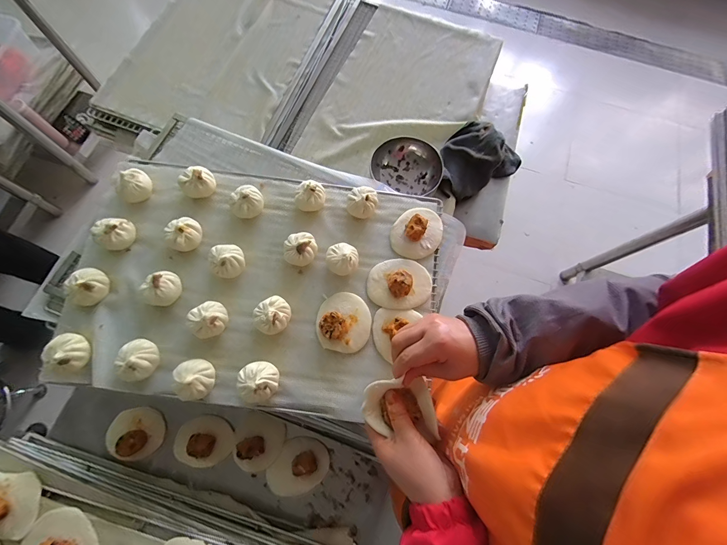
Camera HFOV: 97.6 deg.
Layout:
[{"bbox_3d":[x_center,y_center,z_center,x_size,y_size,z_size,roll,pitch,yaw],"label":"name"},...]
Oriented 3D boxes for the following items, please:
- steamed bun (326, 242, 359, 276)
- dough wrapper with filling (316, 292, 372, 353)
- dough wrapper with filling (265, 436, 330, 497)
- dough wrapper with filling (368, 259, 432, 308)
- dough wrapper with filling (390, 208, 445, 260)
[{"bbox_3d":[-0.035,-0.025,0.525,0.053,0.030,0.049,1,73,-3],"label":"steamed bun"},{"bbox_3d":[-0.031,0.075,0.506,0.084,0.027,0.092,1,73,-3],"label":"dough wrapper with filling"},{"bbox_3d":[-0.115,0.347,0.561,0.088,0.035,0.104,32,74,7],"label":"dough wrapper with filling"},{"bbox_3d":[0.061,0.017,0.526,0.107,0.034,0.080,4,72,-2],"label":"dough wrapper with filling"},{"bbox_3d":[0.097,-0.076,0.557,0.086,0.038,0.106,25,73,6],"label":"dough wrapper with filling"}]

